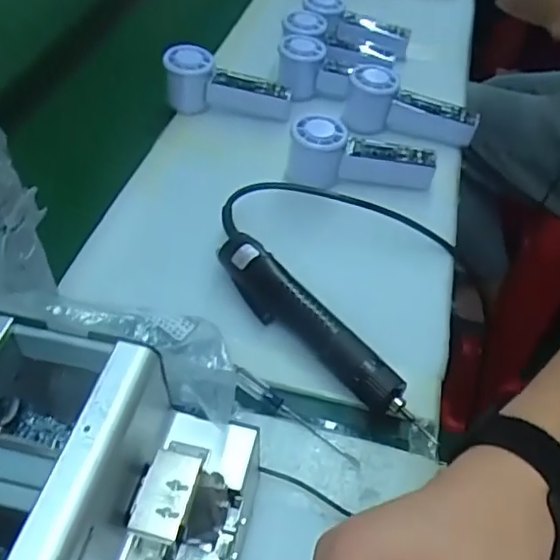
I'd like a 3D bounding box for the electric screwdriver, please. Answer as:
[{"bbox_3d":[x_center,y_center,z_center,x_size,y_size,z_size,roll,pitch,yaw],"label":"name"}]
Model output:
[{"bbox_3d":[0.024,0.038,0.489,0.041,0.033,0.229,-30,57,-26],"label":"electric screwdriver"}]

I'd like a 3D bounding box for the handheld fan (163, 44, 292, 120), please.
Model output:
[{"bbox_3d":[-0.064,-0.229,0.731,0.151,0.073,0.055,12,49,7],"label":"handheld fan"}]

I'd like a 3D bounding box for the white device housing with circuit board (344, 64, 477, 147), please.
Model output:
[{"bbox_3d":[0.157,-0.211,0.717,0.153,0.061,0.068,7,49,3],"label":"white device housing with circuit board"}]

